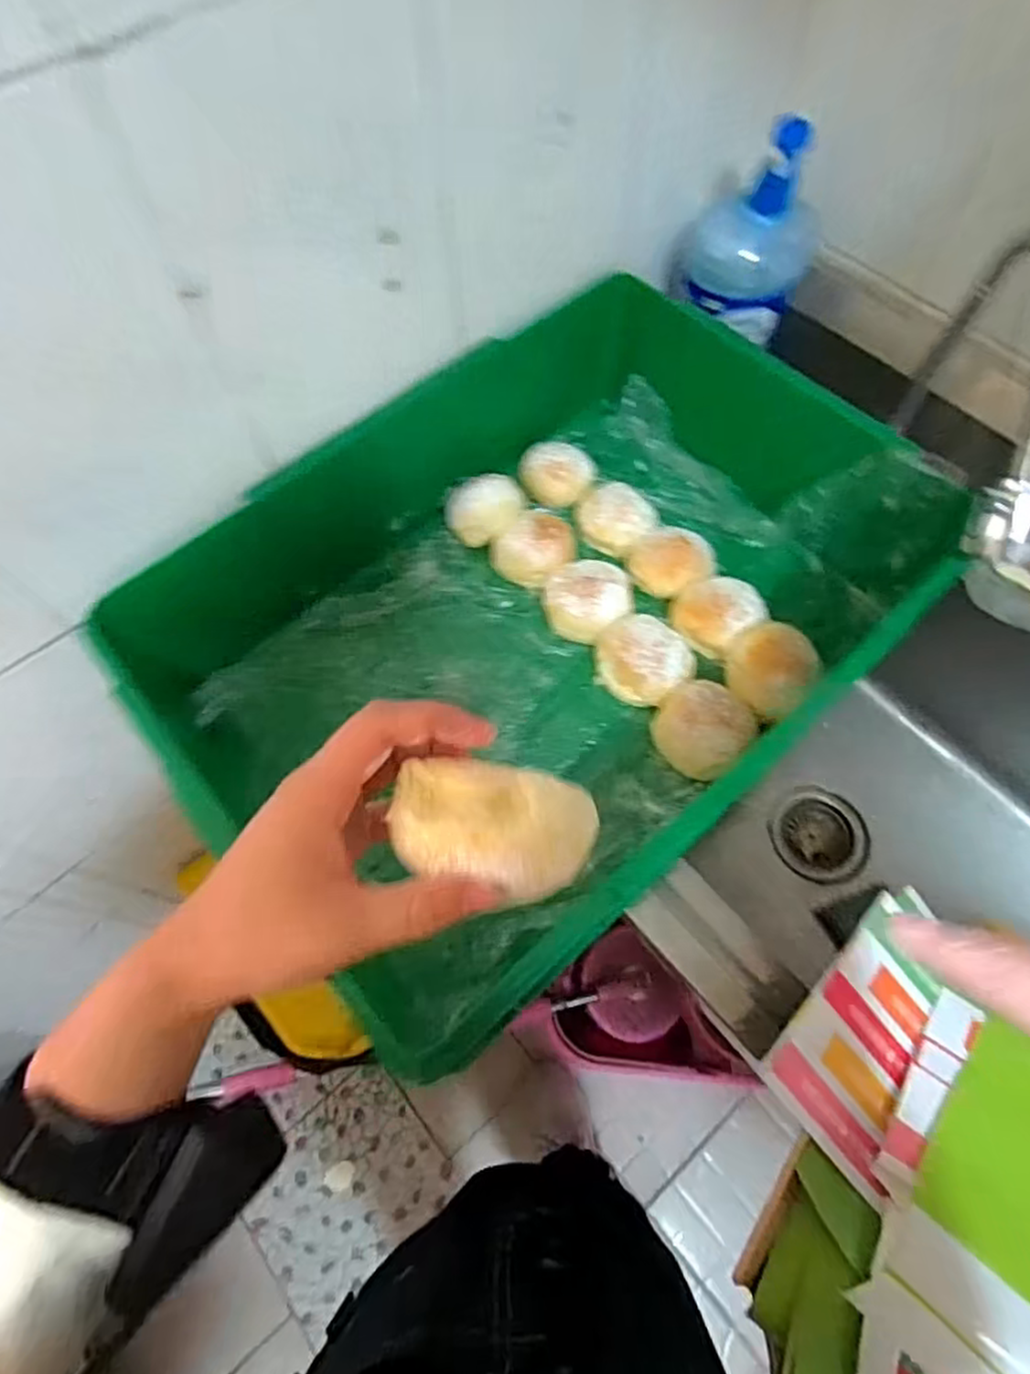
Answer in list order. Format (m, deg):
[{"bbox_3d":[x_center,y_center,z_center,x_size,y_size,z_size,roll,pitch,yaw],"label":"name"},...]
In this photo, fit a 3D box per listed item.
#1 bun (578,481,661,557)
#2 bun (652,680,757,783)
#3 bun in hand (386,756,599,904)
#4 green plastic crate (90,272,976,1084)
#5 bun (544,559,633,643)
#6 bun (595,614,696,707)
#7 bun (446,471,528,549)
[{"bbox_3d":[0.103,-0.170,0.687,0.074,0.036,0.067,10,65,7],"label":"bun"},{"bbox_3d":[0.161,0.030,0.581,0.087,0.034,0.075,-40,69,-16],"label":"bun"},{"bbox_3d":[-0.008,0.051,0.251,0.072,0.031,0.044,13,66,8],"label":"bun in hand"},{"bbox_3d":[0.020,-0.064,0.583,0.577,0.152,0.421,-38,69,-15],"label":"green plastic crate"},{"bbox_3d":[0.068,-0.082,0.640,0.079,0.035,0.076,-1,64,2],"label":"bun"},{"bbox_3d":[0.115,-0.025,0.607,0.071,0.039,0.080,-36,68,-14],"label":"bun"},{"bbox_3d":[-0.028,-0.171,0.677,0.077,0.060,0.059,-9,64,-2],"label":"bun"}]

